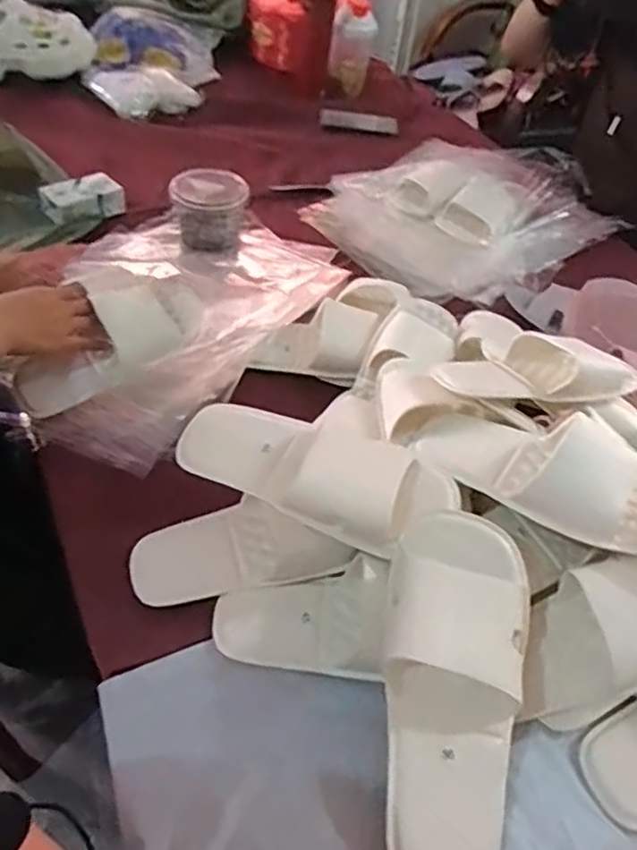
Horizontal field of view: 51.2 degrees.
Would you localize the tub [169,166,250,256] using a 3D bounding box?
[{"bbox_3d":[-0.164,-0.328,1.013,0.111,0.078,0.122,4,46,-4],"label":"tub"}]

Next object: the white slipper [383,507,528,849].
[{"bbox_3d":[0.107,0.204,0.519,0.115,0.055,0.273,6,75,1],"label":"white slipper"}]

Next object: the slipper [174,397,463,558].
[{"bbox_3d":[-0.008,0.041,0.635,0.268,0.057,0.119,26,48,16],"label":"slipper"}]

